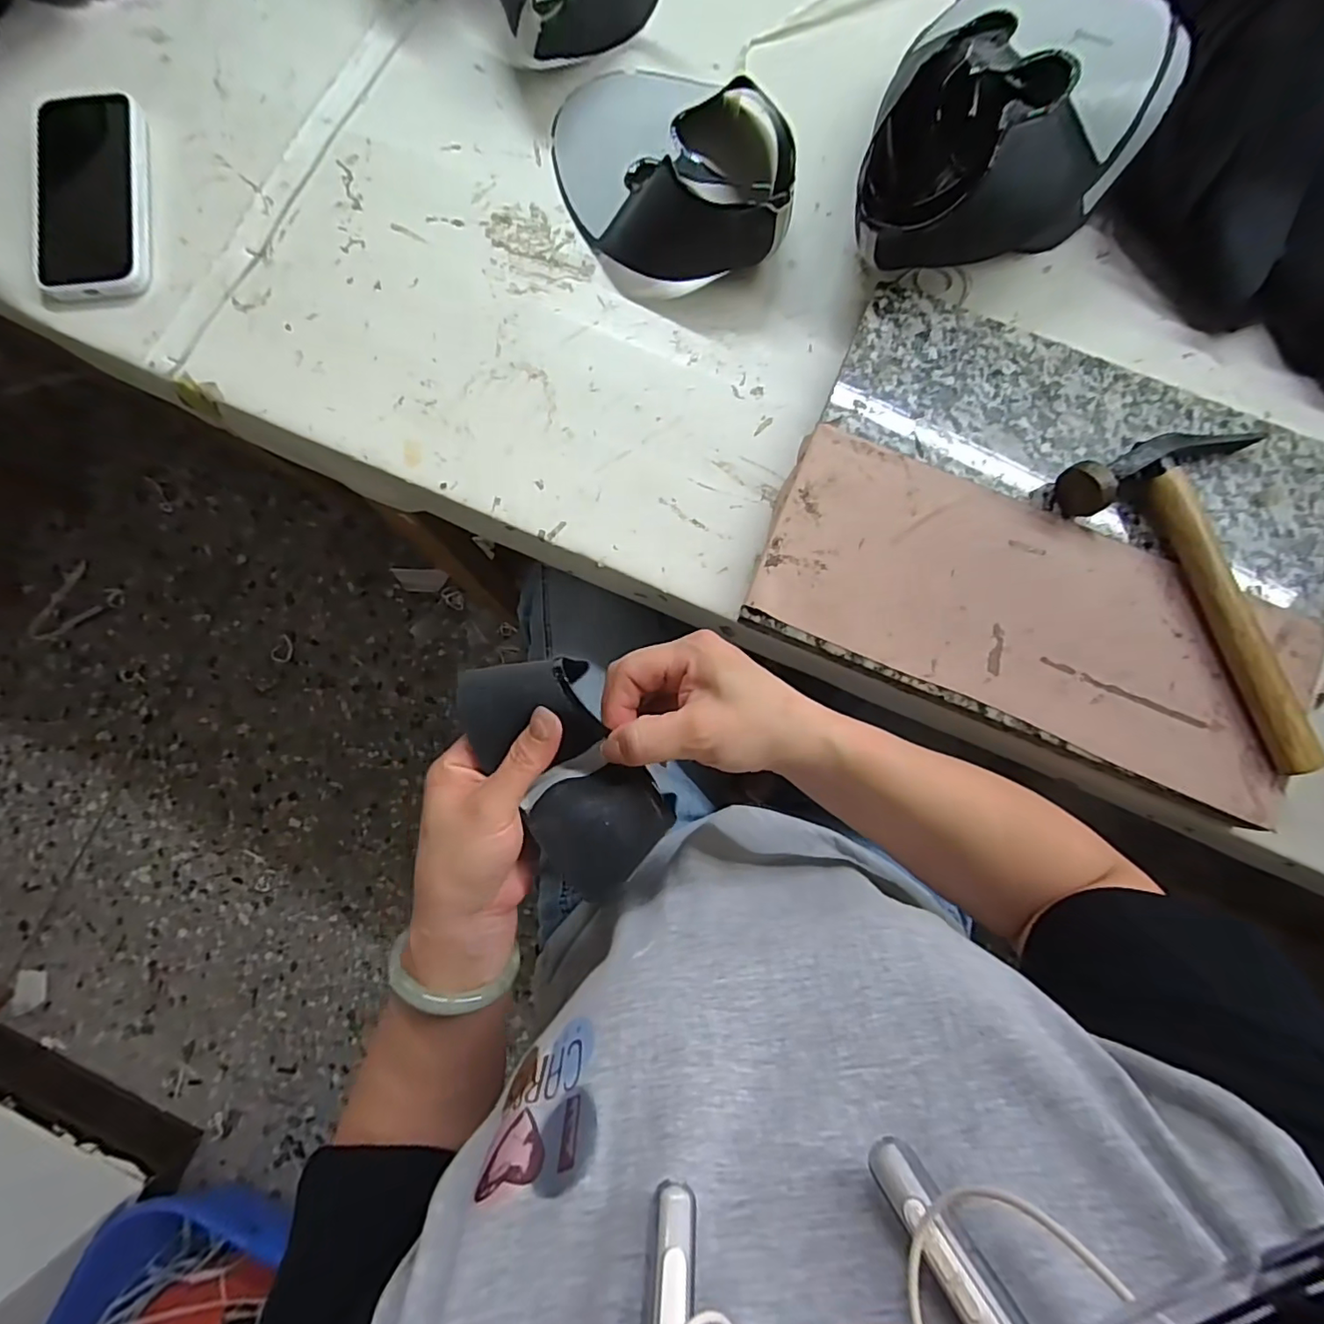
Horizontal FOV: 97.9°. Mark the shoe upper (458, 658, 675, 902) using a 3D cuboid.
[{"bbox_3d":[-0.049,0.053,0.306,0.072,0.032,0.135,-35,86,-2],"label":"shoe upper"}]

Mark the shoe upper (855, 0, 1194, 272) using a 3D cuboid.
[{"bbox_3d":[0.234,-0.366,0.405,0.237,0.100,0.143,-33,84,-3],"label":"shoe upper"}]

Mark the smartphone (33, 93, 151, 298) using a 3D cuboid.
[{"bbox_3d":[-0.445,-0.365,0.450,0.086,0.008,0.162,-5,83,0],"label":"smartphone"}]

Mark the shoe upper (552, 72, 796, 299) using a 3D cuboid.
[{"bbox_3d":[0.002,-0.386,0.431,0.170,0.058,0.194,-3,83,0],"label":"shoe upper"}]

